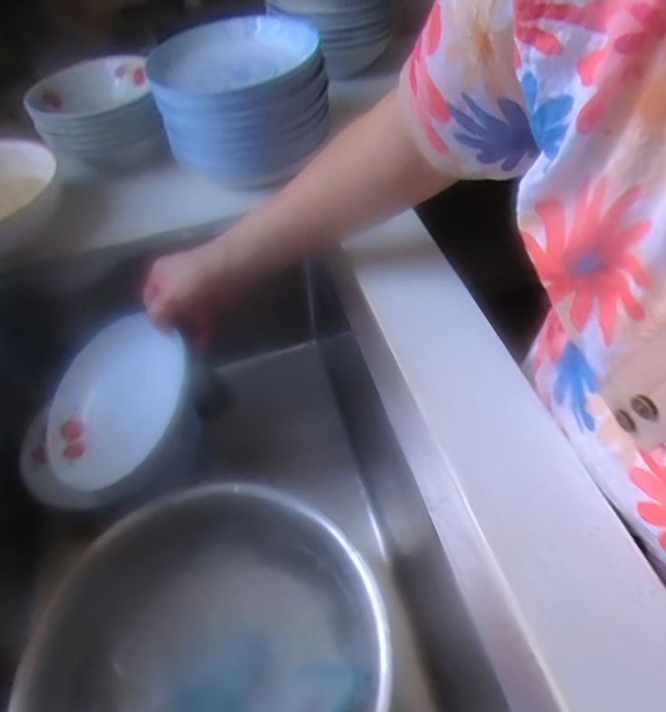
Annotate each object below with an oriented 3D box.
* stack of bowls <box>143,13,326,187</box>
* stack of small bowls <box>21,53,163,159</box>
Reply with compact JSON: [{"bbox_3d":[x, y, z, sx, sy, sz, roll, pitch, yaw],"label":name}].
[{"bbox_3d":[-0.094,-0.268,0.573,0.176,0.111,0.157,-7,49,0],"label":"stack of bowls"},{"bbox_3d":[-0.262,-0.274,0.612,0.132,0.093,0.128,-19,50,-10],"label":"stack of small bowls"}]

